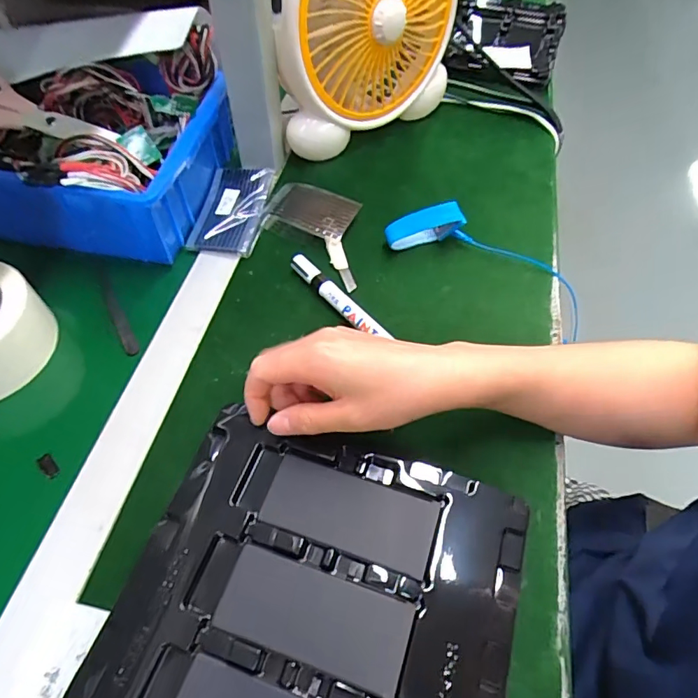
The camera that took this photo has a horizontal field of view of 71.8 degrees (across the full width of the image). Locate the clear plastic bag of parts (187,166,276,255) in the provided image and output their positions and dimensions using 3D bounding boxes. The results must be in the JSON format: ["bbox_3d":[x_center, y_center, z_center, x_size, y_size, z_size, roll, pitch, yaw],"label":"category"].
[{"bbox_3d":[-0.120,-0.143,0.484,0.067,0.021,0.109,6,57,1],"label":"clear plastic bag of parts"}]

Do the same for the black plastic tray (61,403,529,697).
[{"bbox_3d":[-0.031,0.176,0.261,0.219,0.015,0.262,15,57,7],"label":"black plastic tray"}]

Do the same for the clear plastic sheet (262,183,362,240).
[{"bbox_3d":[-0.042,-0.142,0.490,0.093,0.013,0.063,21,58,11],"label":"clear plastic sheet"}]

